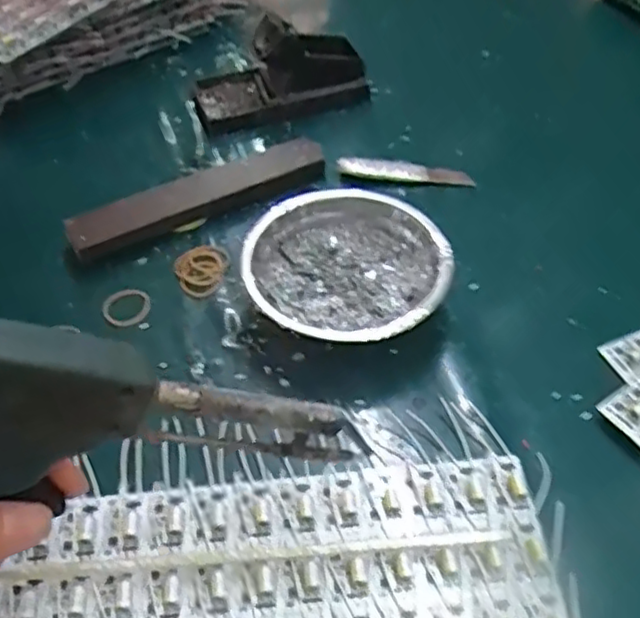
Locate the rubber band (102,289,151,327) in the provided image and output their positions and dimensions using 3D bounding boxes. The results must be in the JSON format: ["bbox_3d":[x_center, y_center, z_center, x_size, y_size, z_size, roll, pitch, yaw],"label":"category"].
[{"bbox_3d":[-0.128,-0.001,0.445,0.031,0.006,0.031,-14,52,-9],"label":"rubber band"}]

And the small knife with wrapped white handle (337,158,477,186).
[{"bbox_3d":[0.067,-0.108,0.524,0.104,0.007,0.016,-1,51,2],"label":"small knife with wrapped white handle"}]

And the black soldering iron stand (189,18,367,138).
[{"bbox_3d":[-0.031,-0.202,0.564,0.140,0.056,0.072,-16,52,-11],"label":"black soldering iron stand"}]

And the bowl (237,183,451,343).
[{"bbox_3d":[0.017,-0.021,0.436,0.126,0.047,0.125,-1,51,1],"label":"bowl"}]

